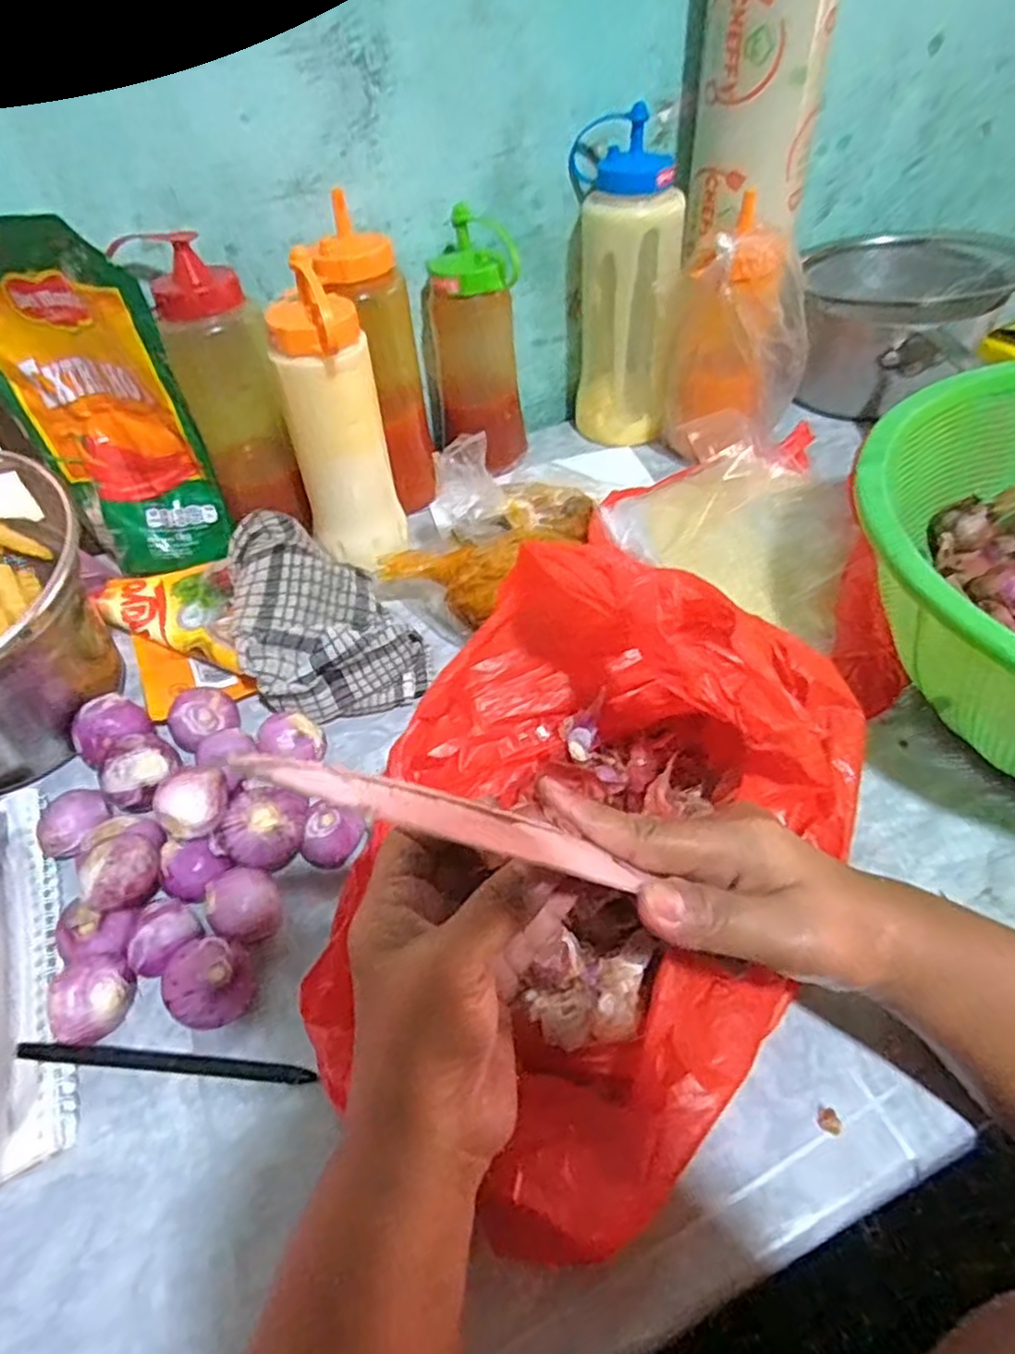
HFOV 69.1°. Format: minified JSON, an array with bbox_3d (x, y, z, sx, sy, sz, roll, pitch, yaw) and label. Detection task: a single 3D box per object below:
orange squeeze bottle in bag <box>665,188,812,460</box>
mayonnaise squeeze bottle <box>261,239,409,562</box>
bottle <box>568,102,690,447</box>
[{"bbox_3d":[0.189,-0.278,0.617,0.105,0.172,0.075,29,56,27],"label":"orange squeeze bottle in bag"},{"bbox_3d":[-0.121,-0.176,0.528,0.066,0.196,0.065,6,48,9],"label":"mayonnaise squeeze bottle"},{"bbox_3d":[0.101,-0.325,0.639,0.095,0.227,0.072,6,49,9],"label":"bottle"}]

